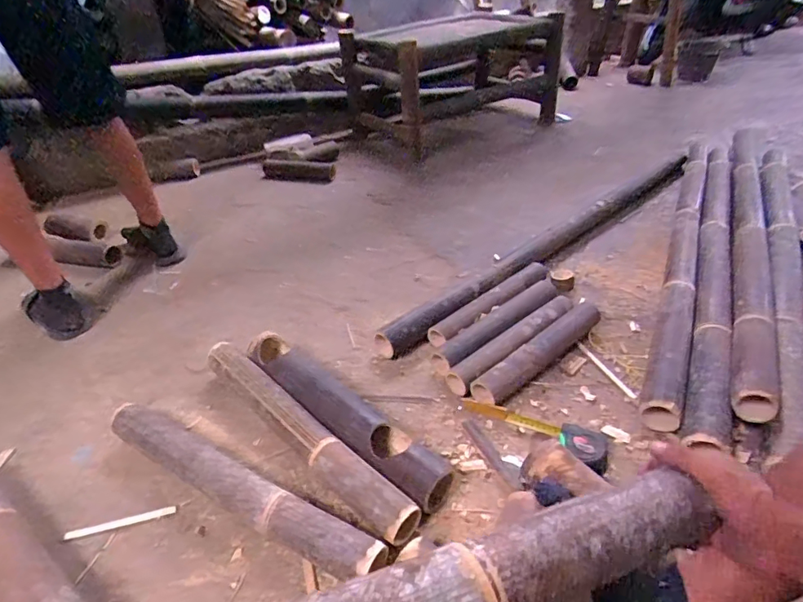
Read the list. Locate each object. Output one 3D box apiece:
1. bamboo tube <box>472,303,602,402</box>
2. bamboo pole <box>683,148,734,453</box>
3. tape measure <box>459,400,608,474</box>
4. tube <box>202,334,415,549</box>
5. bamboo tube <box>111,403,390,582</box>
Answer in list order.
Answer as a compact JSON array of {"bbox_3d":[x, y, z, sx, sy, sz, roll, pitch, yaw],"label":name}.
[{"bbox_3d":[0.307,0.096,1.046,0.413,0.059,0.064,-29,43,-30],"label":"bamboo tube"},{"bbox_3d":[0.826,-0.170,1.288,0.072,0.064,1.473,15,40,24],"label":"bamboo pole"},{"bbox_3d":[0.222,0.229,0.863,0.268,0.038,0.085,9,38,36],"label":"tape measure"},{"bbox_3d":[-0.182,0.222,0.854,0.532,0.074,0.073,28,46,36],"label":"tube"},{"bbox_3d":[-0.258,0.285,0.767,0.530,0.075,0.076,17,40,26],"label":"bamboo tube"}]

